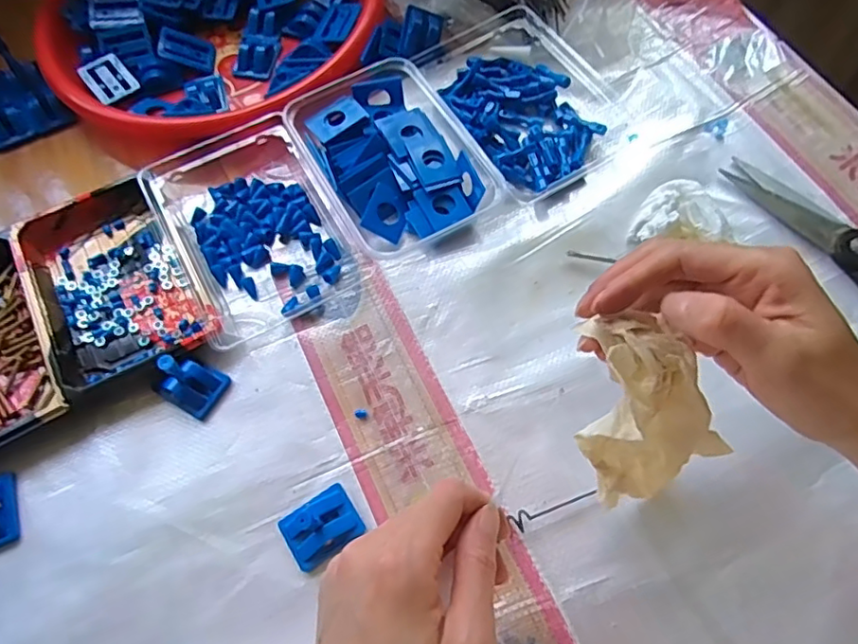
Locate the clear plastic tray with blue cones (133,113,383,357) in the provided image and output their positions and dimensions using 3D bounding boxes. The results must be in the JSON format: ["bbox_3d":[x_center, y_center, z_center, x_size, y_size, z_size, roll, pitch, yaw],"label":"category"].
[{"bbox_3d":[-0.131,-0.077,0.430,0.118,0.029,0.172,-29,67,-10],"label":"clear plastic tray with blue cones"}]

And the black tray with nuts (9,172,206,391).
[{"bbox_3d":[-0.229,-0.031,0.416,0.096,0.025,0.160,-28,67,-10],"label":"black tray with nuts"}]

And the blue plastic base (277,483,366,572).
[{"bbox_3d":[-0.064,0.123,0.348,0.044,0.017,0.035,-34,68,-12],"label":"blue plastic base"}]

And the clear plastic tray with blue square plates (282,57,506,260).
[{"bbox_3d":[-0.031,-0.125,0.443,0.109,0.035,0.146,-29,67,-10],"label":"clear plastic tray with blue square plates"}]

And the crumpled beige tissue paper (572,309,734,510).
[{"bbox_3d":[0.114,0.052,0.305,0.064,0.120,0.038,-22,37,-7],"label":"crumpled beige tissue paper"}]

